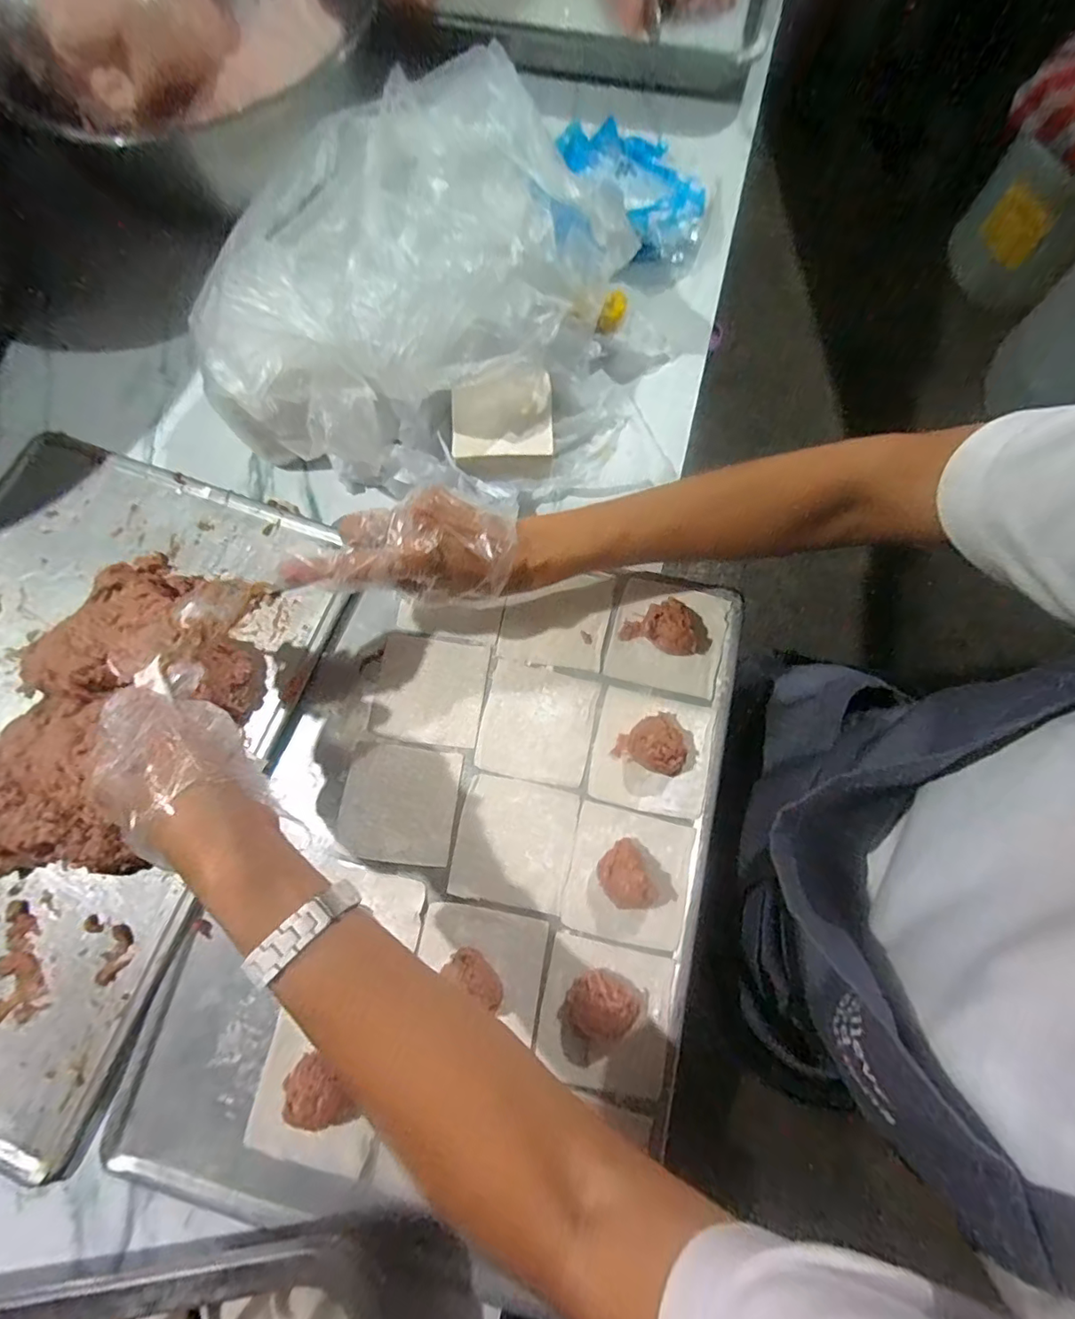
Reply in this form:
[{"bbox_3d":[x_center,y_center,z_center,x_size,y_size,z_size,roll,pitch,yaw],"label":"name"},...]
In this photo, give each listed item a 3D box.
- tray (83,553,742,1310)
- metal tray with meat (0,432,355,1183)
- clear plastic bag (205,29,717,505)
[{"bbox_3d":[-0.049,0.127,0.351,0.308,0.026,0.432,14,76,5],"label":"tray"},{"bbox_3d":[-0.366,0.053,0.369,0.328,0.052,0.453,20,76,6],"label":"metal tray with meat"},{"bbox_3d":[-0.050,-0.272,0.406,0.350,0.132,0.266,4,75,3],"label":"clear plastic bag"}]

